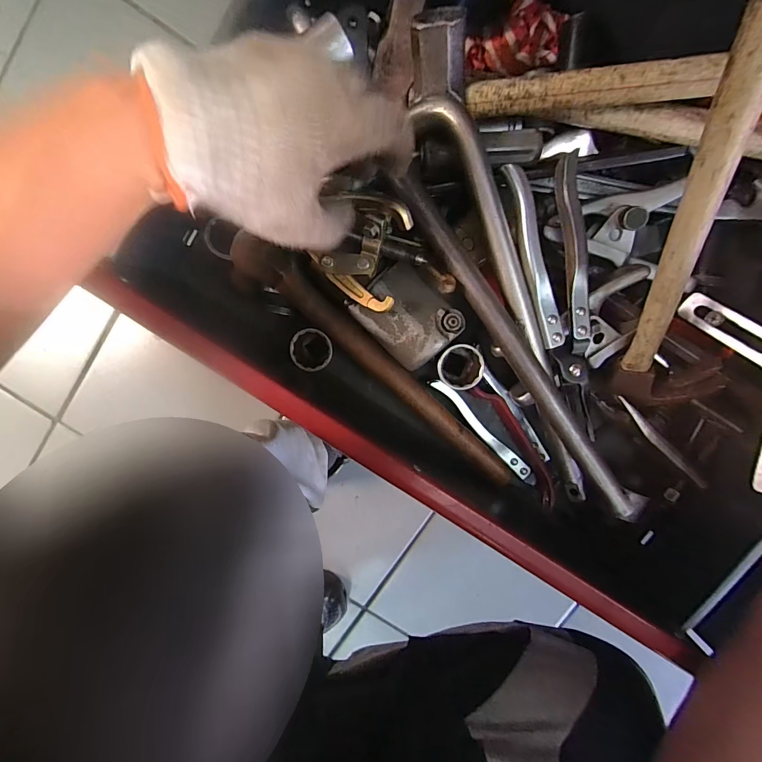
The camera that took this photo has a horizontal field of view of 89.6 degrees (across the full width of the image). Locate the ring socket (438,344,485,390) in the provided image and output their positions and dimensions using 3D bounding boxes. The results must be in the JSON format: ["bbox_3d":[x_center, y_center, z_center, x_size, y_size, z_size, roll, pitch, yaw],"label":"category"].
[{"bbox_3d":[0.075,-0.015,0.378,0.041,0.041,0.041,0,98,2],"label":"ring socket"}]

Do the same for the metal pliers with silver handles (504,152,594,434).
[{"bbox_3d":[0.159,-0.063,0.335,0.062,0.032,0.238,-14,97,4],"label":"metal pliers with silver handles"}]

